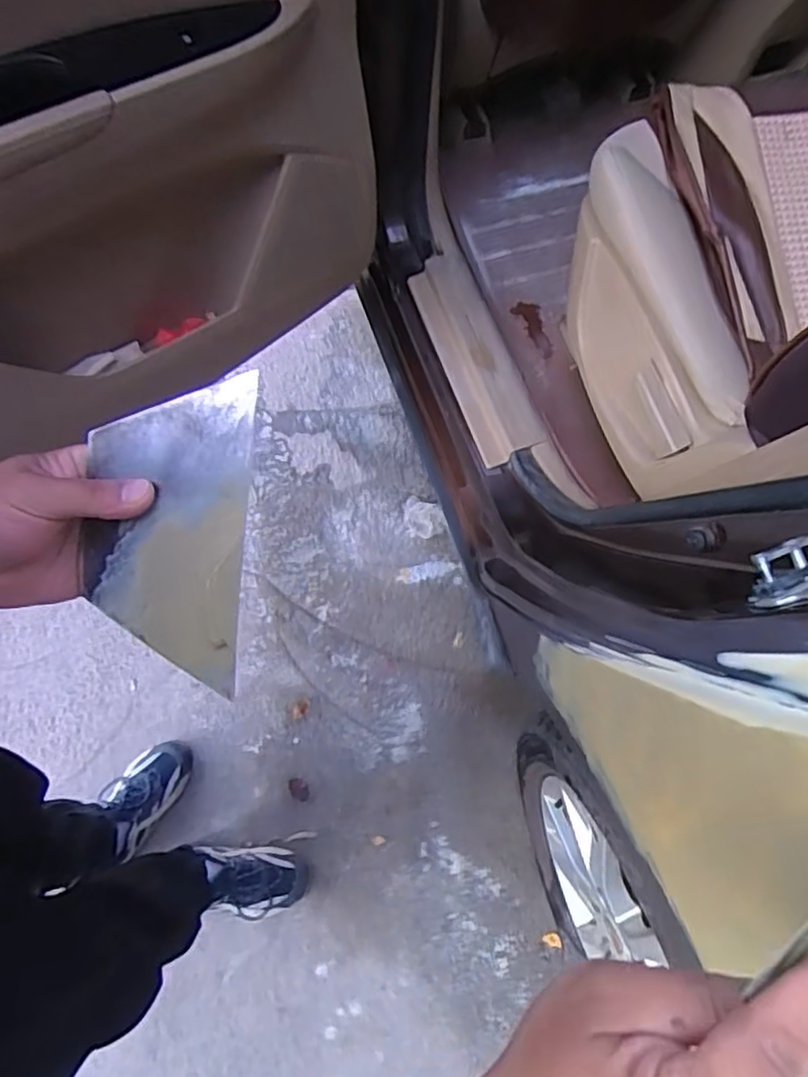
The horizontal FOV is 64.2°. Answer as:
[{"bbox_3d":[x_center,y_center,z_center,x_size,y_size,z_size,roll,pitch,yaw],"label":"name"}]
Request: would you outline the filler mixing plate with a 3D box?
[{"bbox_3d":[-0.138,-0.005,0.369,0.104,0.007,0.167,7,97,17],"label":"filler mixing plate"}]

